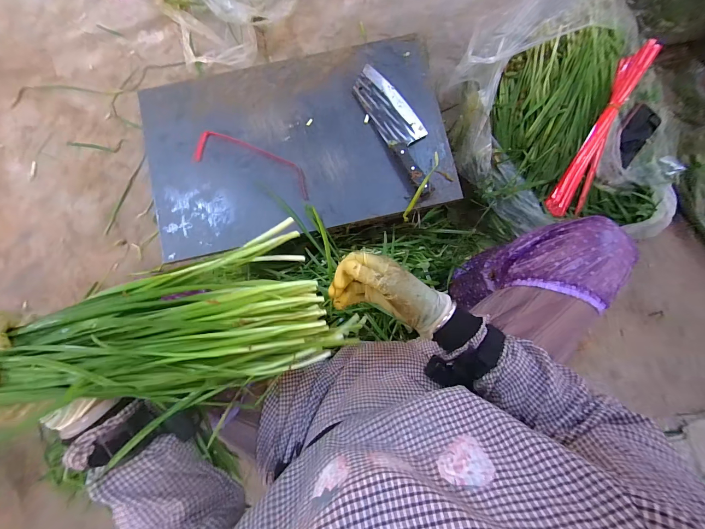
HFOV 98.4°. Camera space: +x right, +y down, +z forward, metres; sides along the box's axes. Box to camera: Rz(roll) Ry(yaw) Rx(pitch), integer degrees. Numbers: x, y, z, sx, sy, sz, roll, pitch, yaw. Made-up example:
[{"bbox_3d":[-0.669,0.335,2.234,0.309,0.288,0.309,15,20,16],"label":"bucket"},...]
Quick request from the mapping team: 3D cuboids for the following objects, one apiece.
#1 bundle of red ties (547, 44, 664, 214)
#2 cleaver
[{"bbox_3d":[0.543,-0.288,0.682,0.110,0.029,0.362,2,113,-16],"label":"bundle of red ties"},{"bbox_3d":[0.097,-0.278,0.613,0.084,0.024,0.293,-29,84,-3],"label":"cleaver"}]

